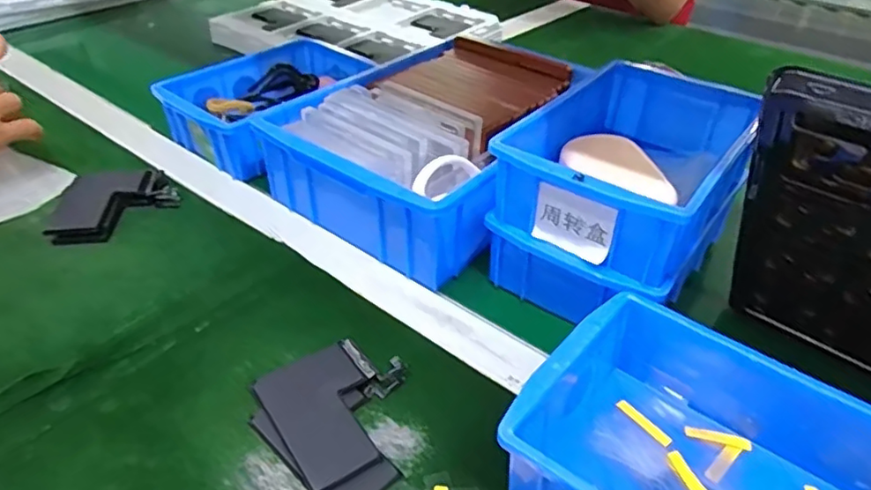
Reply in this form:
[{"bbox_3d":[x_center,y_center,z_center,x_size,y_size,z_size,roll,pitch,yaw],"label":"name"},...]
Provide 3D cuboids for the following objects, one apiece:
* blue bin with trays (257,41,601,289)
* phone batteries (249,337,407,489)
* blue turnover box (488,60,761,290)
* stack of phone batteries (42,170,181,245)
[{"bbox_3d":[0.003,-0.095,0.554,0.232,0.088,0.281,27,45,29],"label":"blue bin with trays"},{"bbox_3d":[-0.053,0.099,0.355,0.090,0.012,0.104,-31,48,-34],"label":"phone batteries"},{"bbox_3d":[0.140,-0.064,0.434,0.123,0.061,0.198,26,44,27],"label":"blue turnover box"},{"bbox_3d":[-0.280,-0.038,0.523,0.101,0.020,0.086,-12,40,-17],"label":"stack of phone batteries"}]

